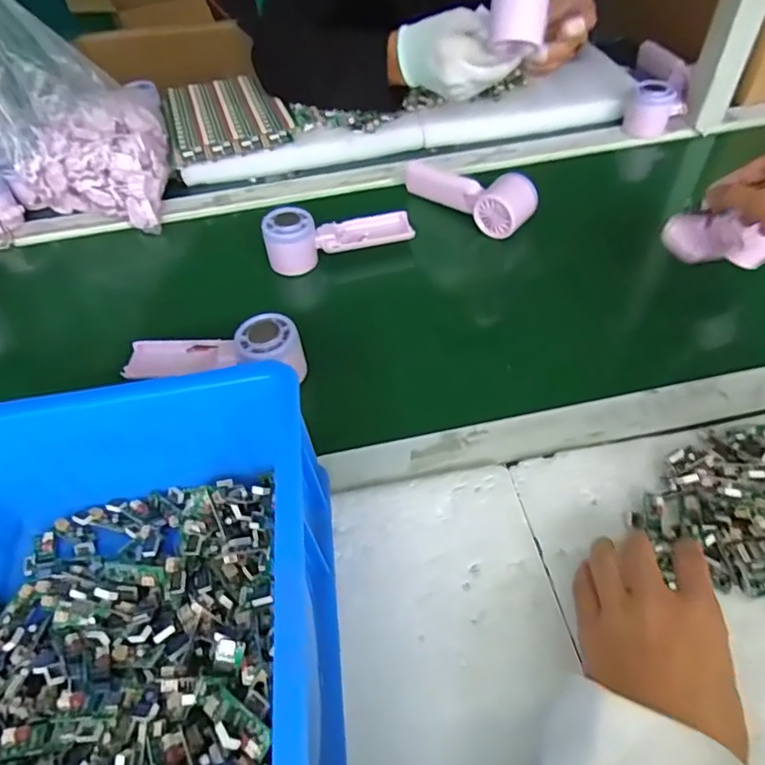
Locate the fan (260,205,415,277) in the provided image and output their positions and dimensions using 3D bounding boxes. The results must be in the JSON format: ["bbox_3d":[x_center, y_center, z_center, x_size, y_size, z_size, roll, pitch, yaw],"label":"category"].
[{"bbox_3d":[-0.049,-0.169,0.635,0.164,0.068,0.048,-13,51,-6],"label":"fan"}]

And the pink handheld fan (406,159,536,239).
[{"bbox_3d":[0.103,-0.232,0.670,0.051,0.061,0.168,-38,58,-24],"label":"pink handheld fan"}]

